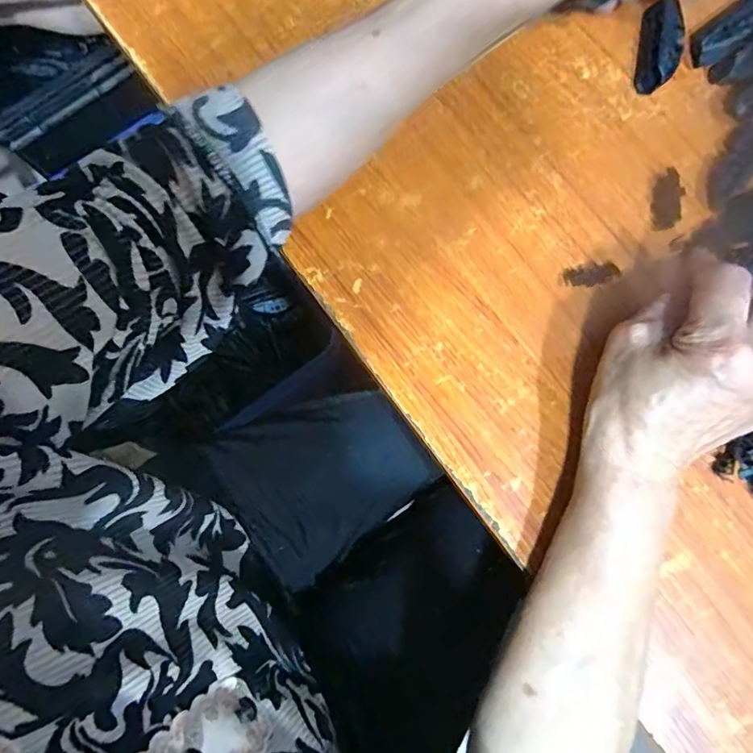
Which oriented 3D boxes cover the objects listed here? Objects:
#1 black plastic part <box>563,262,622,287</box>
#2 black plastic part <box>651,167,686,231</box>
[{"bbox_3d":[0.139,-0.066,0.337,0.036,0.005,0.014,-11,79,-1],"label":"black plastic part"},{"bbox_3d":[0.186,-0.113,0.335,0.013,0.015,0.037,3,92,2],"label":"black plastic part"}]

